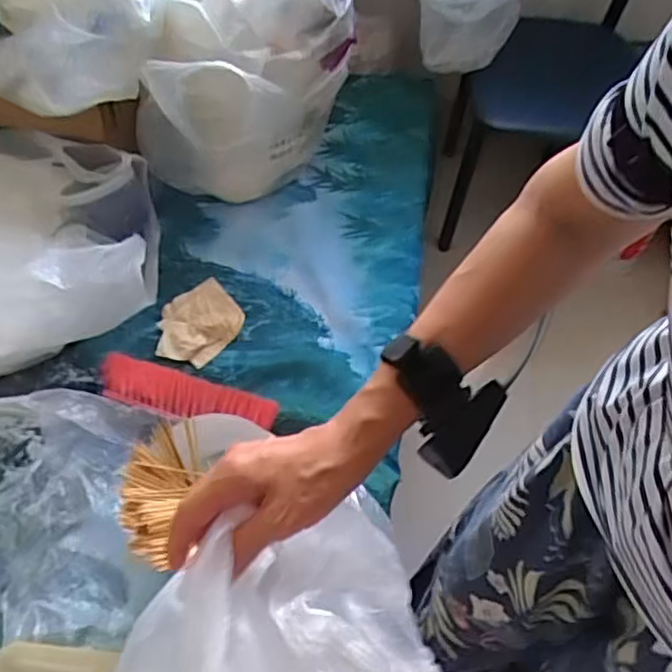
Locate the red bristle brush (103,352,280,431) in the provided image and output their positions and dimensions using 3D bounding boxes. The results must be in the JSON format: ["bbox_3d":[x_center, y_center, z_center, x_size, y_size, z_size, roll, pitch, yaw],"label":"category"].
[{"bbox_3d":[-0.204,0.084,0.932,0.244,0.050,0.068,12,58,4],"label":"red bristle brush"}]

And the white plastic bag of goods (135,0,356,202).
[{"bbox_3d":[-0.126,-0.421,1.055,0.204,0.323,0.372,31,62,15],"label":"white plastic bag of goods"}]

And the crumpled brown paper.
[{"bbox_3d":[-0.211,-0.024,1.013,0.112,0.027,0.145,30,61,14],"label":"crumpled brown paper"}]

